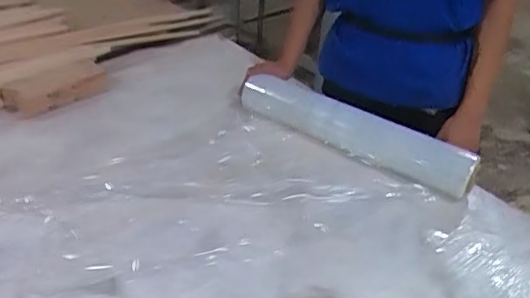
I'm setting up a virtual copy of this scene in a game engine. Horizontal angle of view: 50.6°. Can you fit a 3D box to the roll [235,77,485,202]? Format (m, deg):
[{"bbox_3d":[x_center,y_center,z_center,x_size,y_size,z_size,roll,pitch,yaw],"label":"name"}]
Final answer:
[{"bbox_3d":[0.183,-0.039,1.141,0.490,0.093,0.098,21,40,19],"label":"roll"}]

